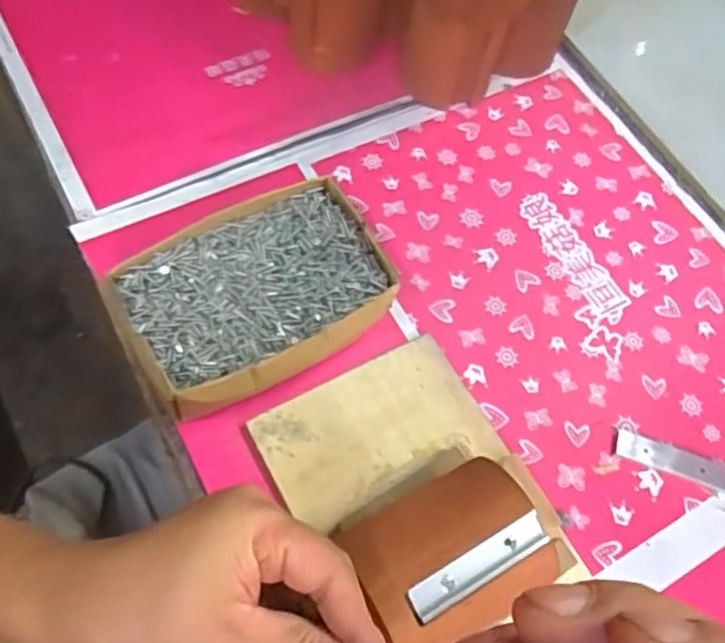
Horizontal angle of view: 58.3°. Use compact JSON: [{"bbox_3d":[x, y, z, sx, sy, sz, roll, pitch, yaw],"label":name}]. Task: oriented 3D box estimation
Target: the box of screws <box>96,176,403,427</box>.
[{"bbox_3d":[-0.070,-0.017,0.449,0.172,0.057,0.120,-31,70,-17],"label":"box of screws"}]

